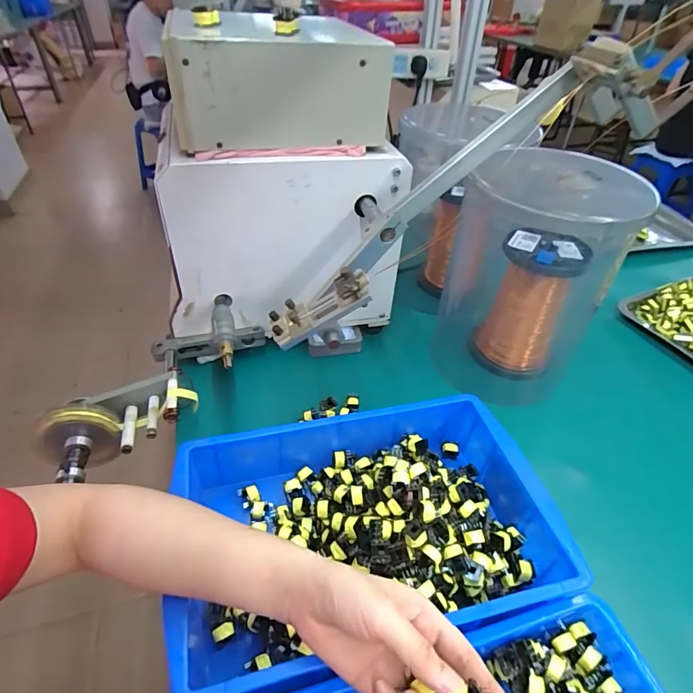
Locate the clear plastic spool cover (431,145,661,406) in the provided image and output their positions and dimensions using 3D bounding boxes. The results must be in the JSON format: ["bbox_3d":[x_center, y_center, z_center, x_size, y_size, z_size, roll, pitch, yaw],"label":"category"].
[{"bbox_3d":[0.249,-0.103,0.630,0.188,0.293,0.210,-24,48,-27],"label":"clear plastic spool cover"}]

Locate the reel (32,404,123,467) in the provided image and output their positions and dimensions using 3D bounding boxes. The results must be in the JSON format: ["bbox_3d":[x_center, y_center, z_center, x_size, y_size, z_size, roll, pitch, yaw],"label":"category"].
[{"bbox_3d":[-0.332,0.116,0.545,0.086,0.095,0.026,-19,45,-22],"label":"reel"}]

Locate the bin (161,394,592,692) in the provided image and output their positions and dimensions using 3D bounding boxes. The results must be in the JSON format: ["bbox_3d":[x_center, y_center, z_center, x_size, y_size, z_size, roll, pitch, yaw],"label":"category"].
[{"bbox_3d":[0.022,0.182,0.450,0.364,0.100,0.231,-9,42,-13],"label":"bin"}]

